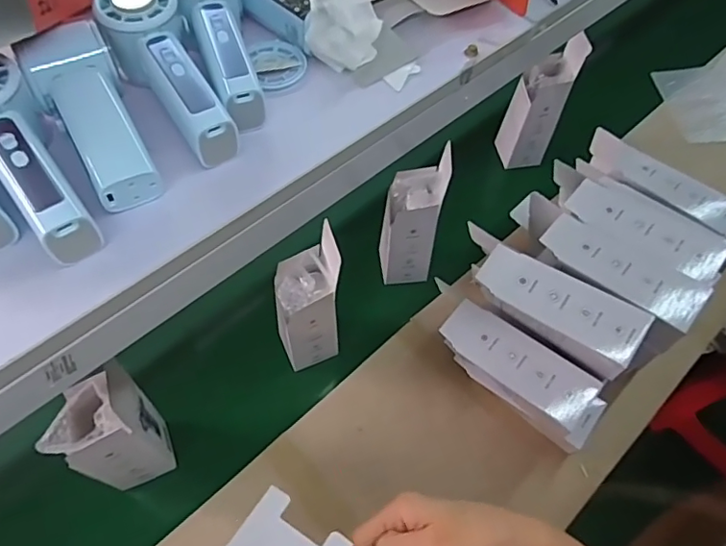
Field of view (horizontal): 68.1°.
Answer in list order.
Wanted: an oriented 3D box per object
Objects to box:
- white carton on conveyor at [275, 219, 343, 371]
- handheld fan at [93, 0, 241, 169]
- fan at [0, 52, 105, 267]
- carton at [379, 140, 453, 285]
[{"bbox_3d":[-0.075,0.043,0.727,0.087,0.204,0.081,-16,59,-12],"label":"white carton on conveyor"},{"bbox_3d":[-0.139,-0.143,0.397,0.057,0.052,0.157,-29,75,-19],"label":"handheld fan"},{"bbox_3d":[-0.218,-0.071,0.341,0.057,0.041,0.156,-32,77,-21],"label":"fan"},{"bbox_3d":[0.075,-0.079,0.811,0.089,0.221,0.097,-2,57,-3],"label":"carton"}]

